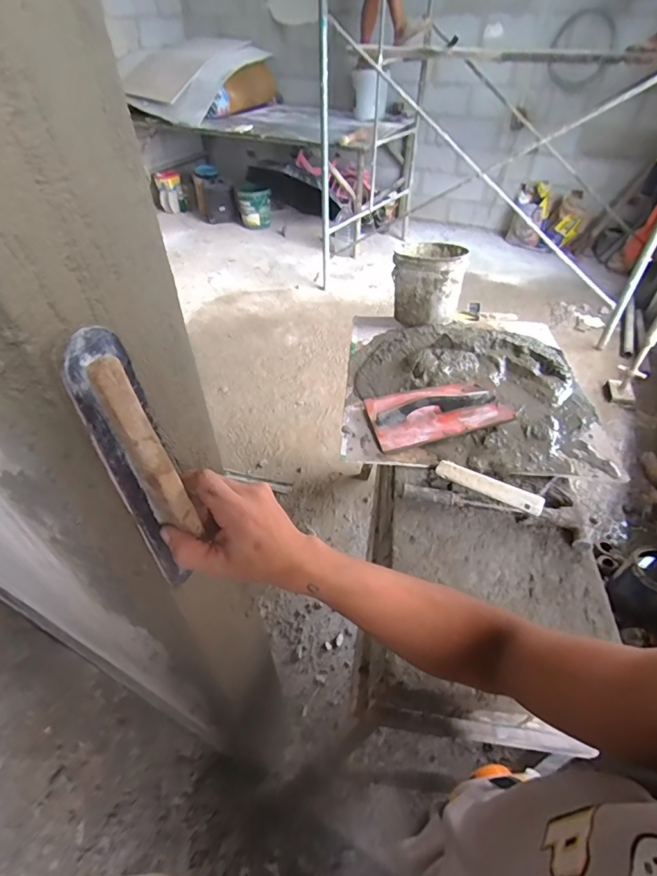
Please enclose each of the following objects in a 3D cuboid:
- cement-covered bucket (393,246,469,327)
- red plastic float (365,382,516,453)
[{"bbox_3d":[0.290,-0.457,1.249,0.182,0.177,0.216,13,47,13],"label":"cement-covered bucket"},{"bbox_3d":[0.236,-0.069,0.941,0.298,0.063,0.158,-12,46,-10],"label":"red plastic float"}]

